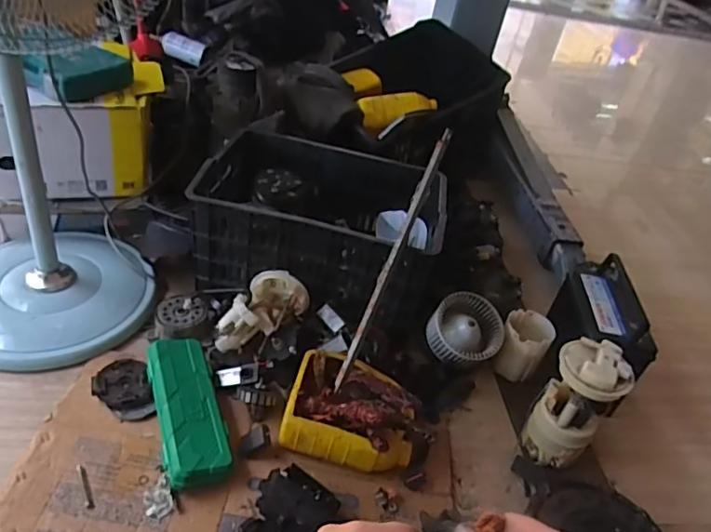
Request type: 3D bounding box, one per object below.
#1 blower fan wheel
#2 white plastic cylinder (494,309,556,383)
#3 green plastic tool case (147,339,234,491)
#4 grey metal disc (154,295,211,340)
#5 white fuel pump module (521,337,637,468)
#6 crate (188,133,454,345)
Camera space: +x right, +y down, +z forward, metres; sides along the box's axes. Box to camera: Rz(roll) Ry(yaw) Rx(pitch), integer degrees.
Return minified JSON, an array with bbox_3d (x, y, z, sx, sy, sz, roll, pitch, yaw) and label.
[{"bbox_3d":[0.223,0.131,1.113,0.148,0.069,0.144,6,68,-14],"label":"blower fan wheel"},{"bbox_3d":[0.353,0.161,1.144,0.096,0.097,0.108,24,40,15],"label":"white plastic cylinder"},{"bbox_3d":[-0.288,0.245,0.931,0.102,0.061,0.287,-8,43,-24],"label":"green plastic tool case"},{"bbox_3d":[-0.349,0.104,1.094,0.100,0.046,0.111,-10,42,-21],"label":"grey metal disc"},{"bbox_3d":[0.385,0.243,0.961,0.115,0.224,0.115,31,42,22],"label":"white fuel pump module"},{"bbox_3d":[-0.070,-0.087,1.200,0.515,0.206,0.387,15,38,4],"label":"crate"}]

